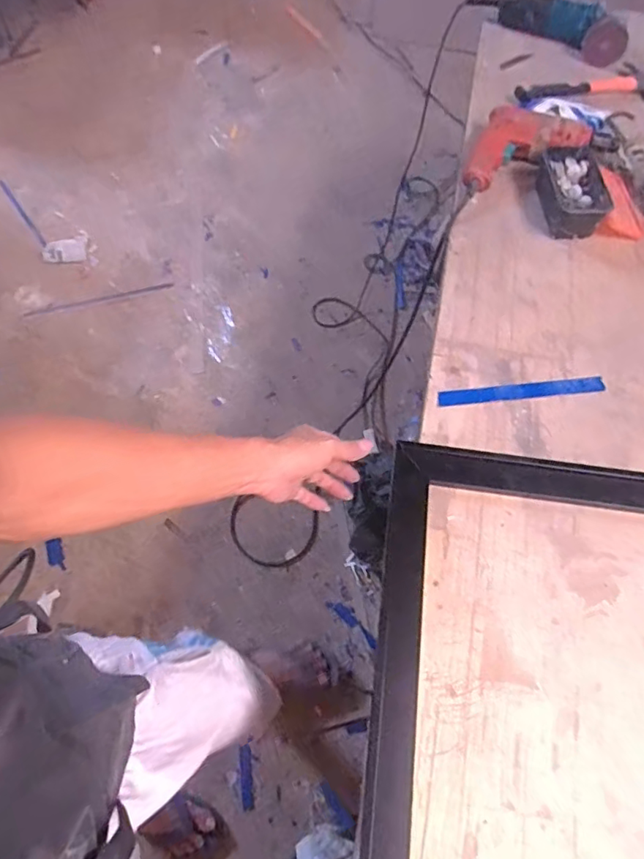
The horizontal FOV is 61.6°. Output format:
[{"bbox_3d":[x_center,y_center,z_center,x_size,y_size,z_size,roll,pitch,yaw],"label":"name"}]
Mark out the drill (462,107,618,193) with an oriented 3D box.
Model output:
[{"bbox_3d":[0.340,-0.470,0.870,0.255,0.056,0.108,-17,64,-8],"label":"drill"}]

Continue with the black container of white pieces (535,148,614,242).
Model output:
[{"bbox_3d":[0.382,-0.363,0.830,0.086,0.055,0.145,3,63,2],"label":"black container of white pieces"}]

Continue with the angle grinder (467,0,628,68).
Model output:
[{"bbox_3d":[0.425,-0.759,0.998,0.287,0.065,0.081,31,67,13],"label":"angle grinder"}]

